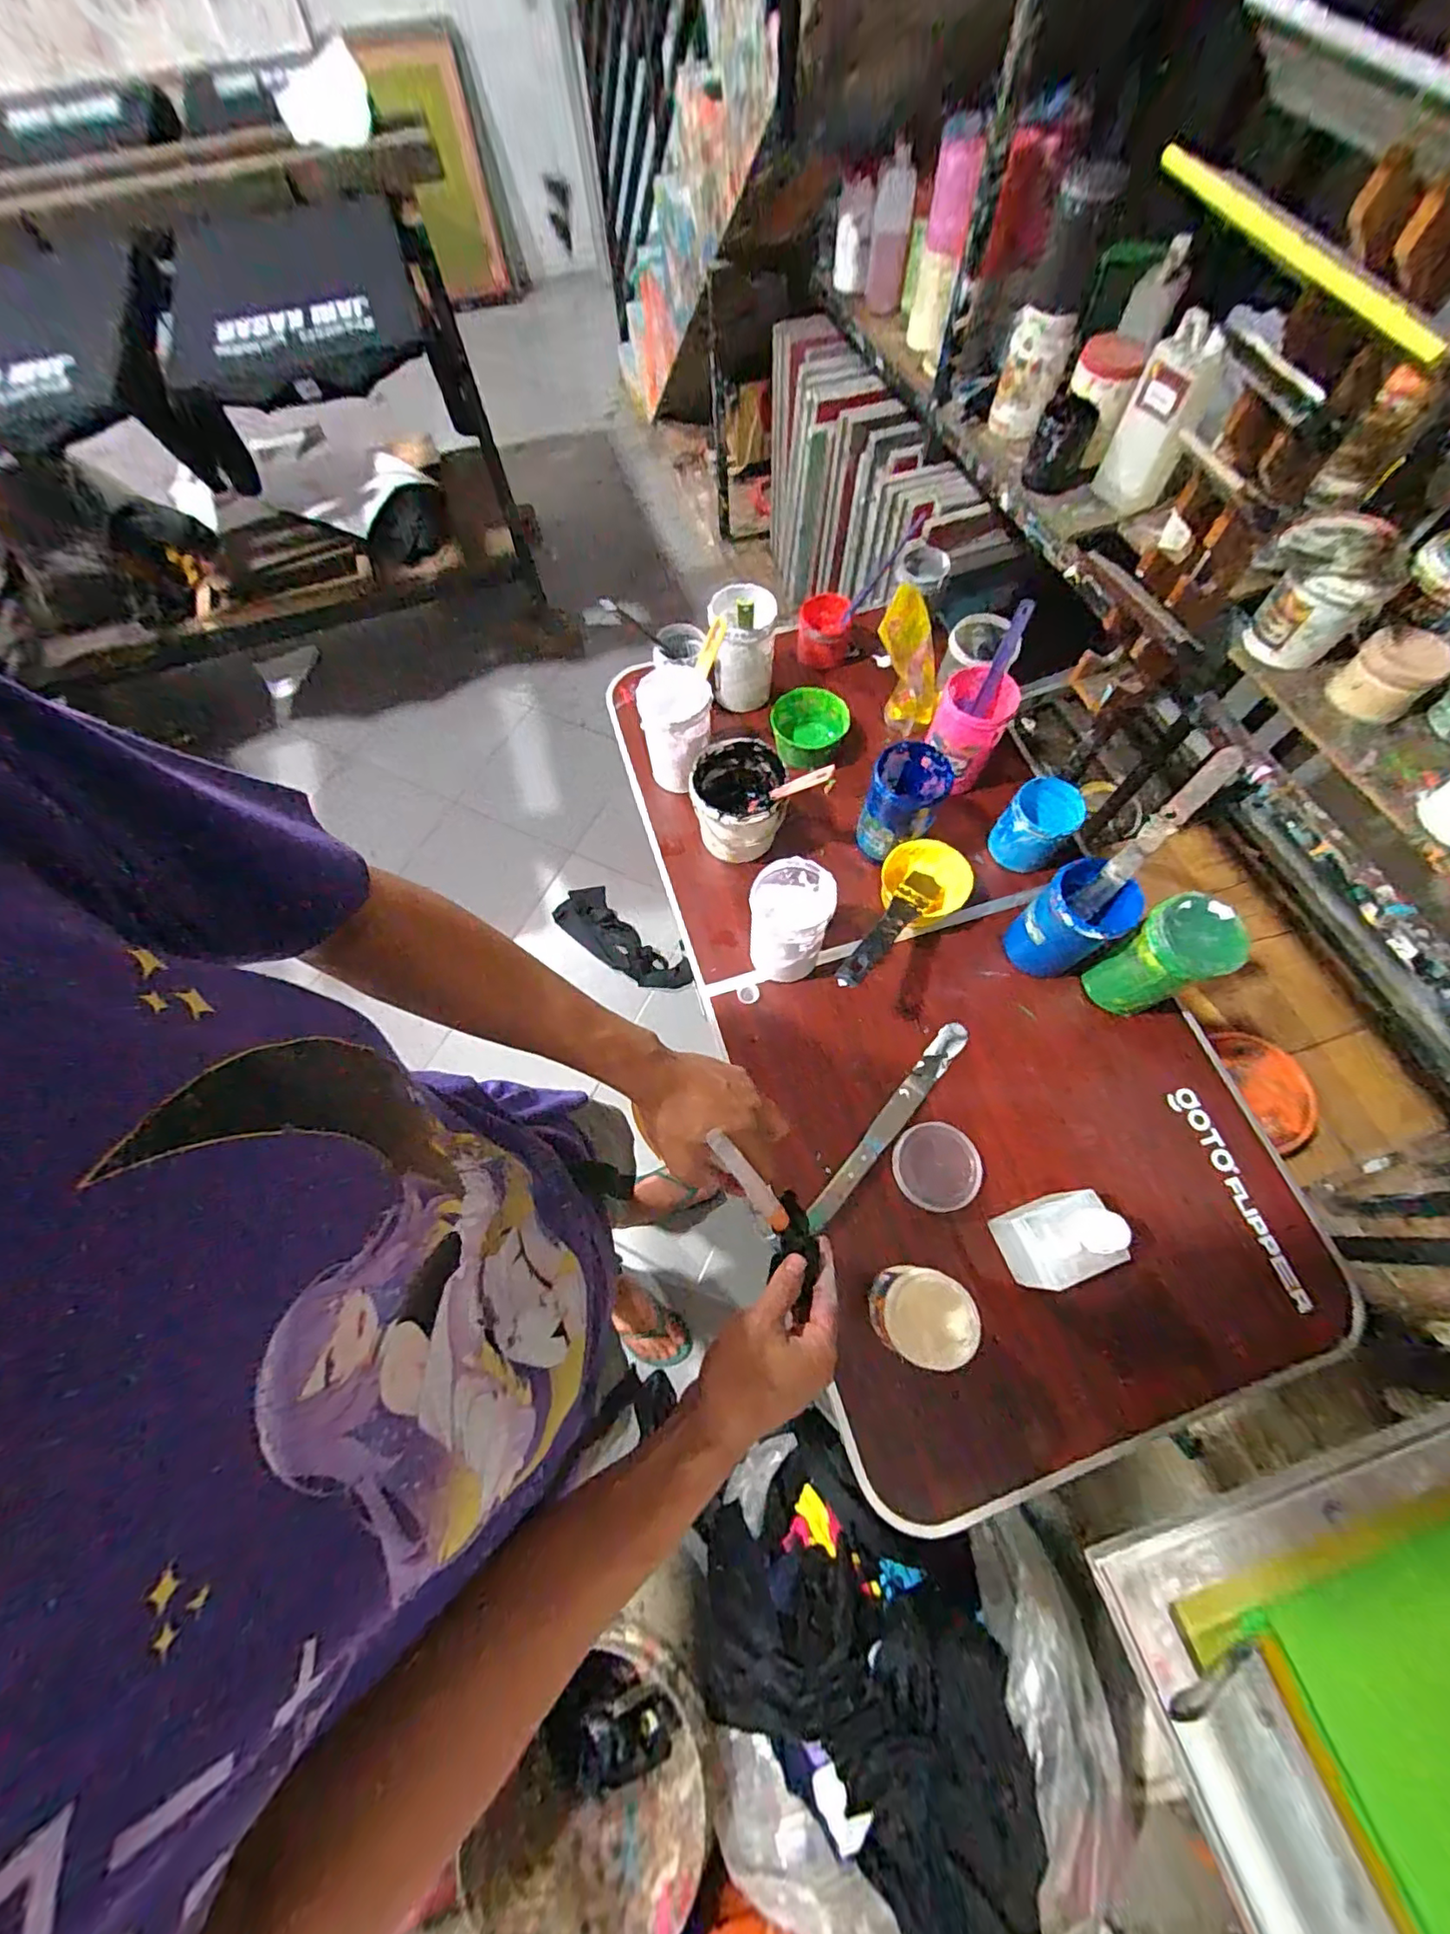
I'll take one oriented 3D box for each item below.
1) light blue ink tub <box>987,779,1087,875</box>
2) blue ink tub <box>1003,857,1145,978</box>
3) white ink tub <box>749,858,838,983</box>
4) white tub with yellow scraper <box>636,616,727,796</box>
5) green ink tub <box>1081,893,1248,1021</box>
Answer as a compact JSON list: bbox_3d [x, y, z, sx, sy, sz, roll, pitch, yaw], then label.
[{"bbox_3d":[0.416,-0.189,0.820,0.084,0.090,0.086,-1,68,2],"label":"light blue ink tub"},{"bbox_3d":[0.417,-0.053,0.740,0.095,0.135,0.092,-1,68,2],"label":"blue ink tub"},{"bbox_3d":[0.080,-0.052,0.764,0.094,0.141,0.101,-1,68,2],"label":"white ink tub"},{"bbox_3d":[-0.052,-0.345,0.850,0.127,0.182,0.103,-11,68,-2],"label":"white tub with yellow scraper"},{"bbox_3d":[0.512,-0.008,0.721,0.096,0.150,0.093,-32,70,-10],"label":"green ink tub"}]

